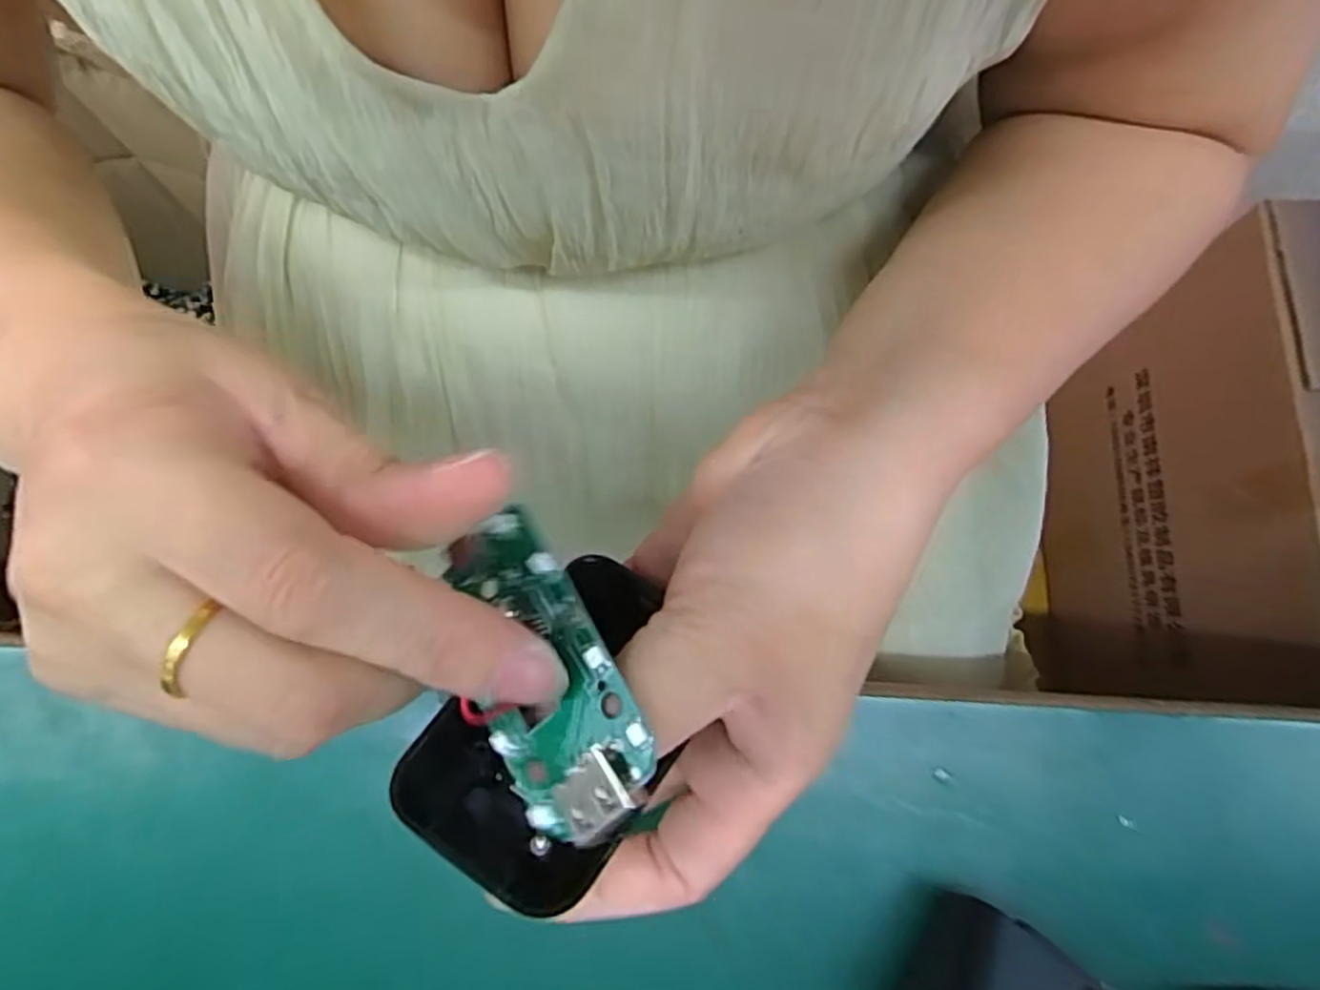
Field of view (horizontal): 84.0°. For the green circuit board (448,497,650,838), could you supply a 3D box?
[{"bbox_3d":[-0.024,0.032,0.139,0.029,0.004,0.063,-37,62,18],"label":"green circuit board"}]

